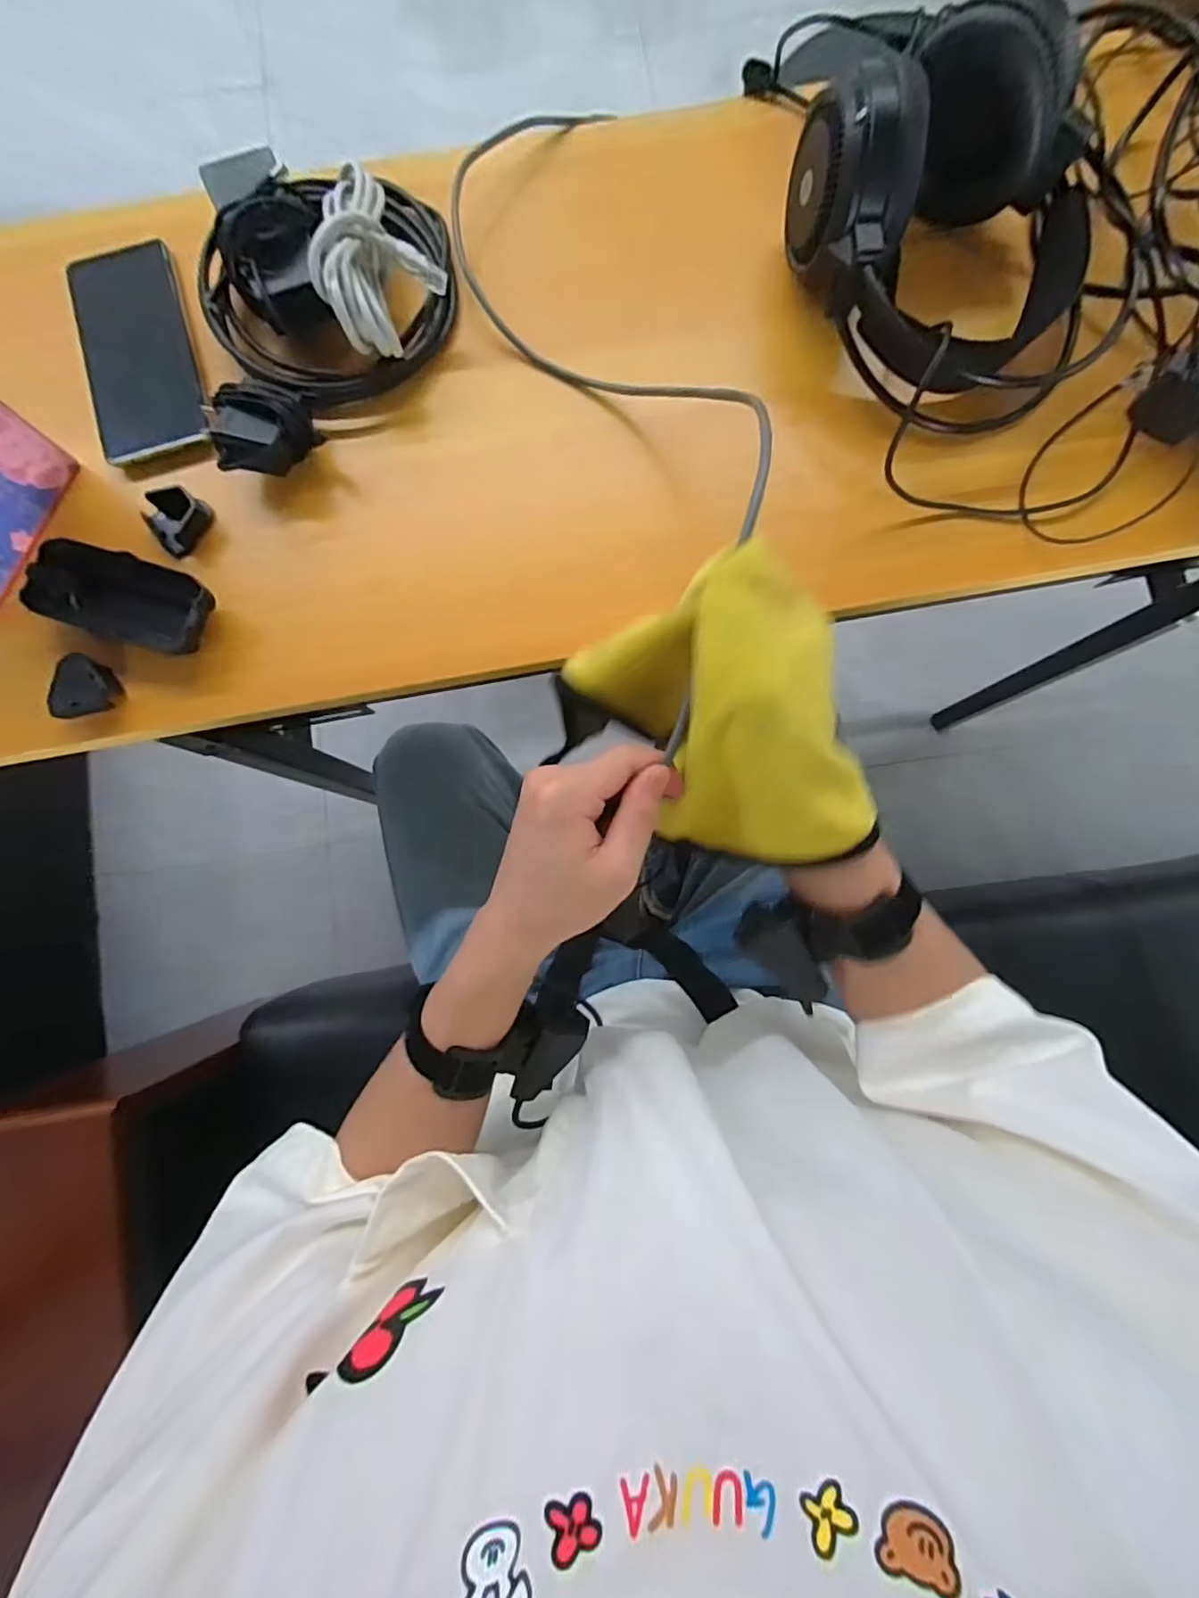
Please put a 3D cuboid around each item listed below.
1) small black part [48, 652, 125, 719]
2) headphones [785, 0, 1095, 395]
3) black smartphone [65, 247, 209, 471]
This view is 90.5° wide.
[{"bbox_3d":[-0.329,-0.069,0.378,0.035,0.017,0.040,24,84,3],"label":"small black part"},{"bbox_3d":[0.220,-0.359,0.359,0.166,0.087,0.168,0,84,0],"label":"headphones"},{"bbox_3d":[-0.318,-0.306,0.408,0.074,0.011,0.152,-18,84,-2],"label":"black smartphone"}]

